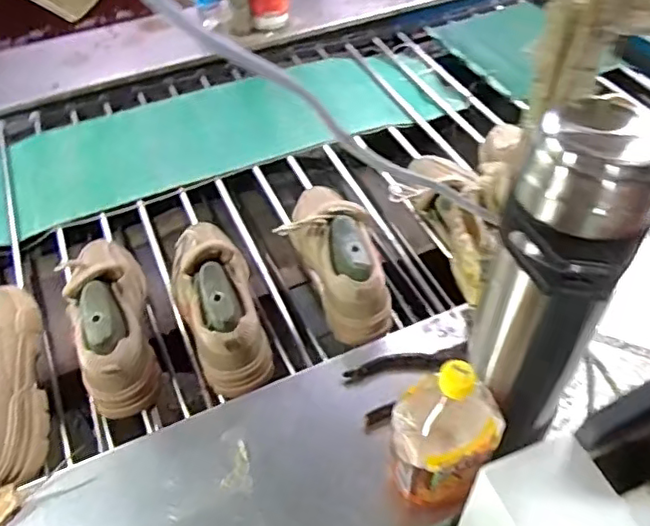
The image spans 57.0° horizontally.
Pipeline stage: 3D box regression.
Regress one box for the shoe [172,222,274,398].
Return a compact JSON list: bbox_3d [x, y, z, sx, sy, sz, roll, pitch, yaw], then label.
[{"bbox_3d":[-0.154,0.039,0.823,0.099,0.140,0.273,-21,53,-14],"label":"shoe"}]

